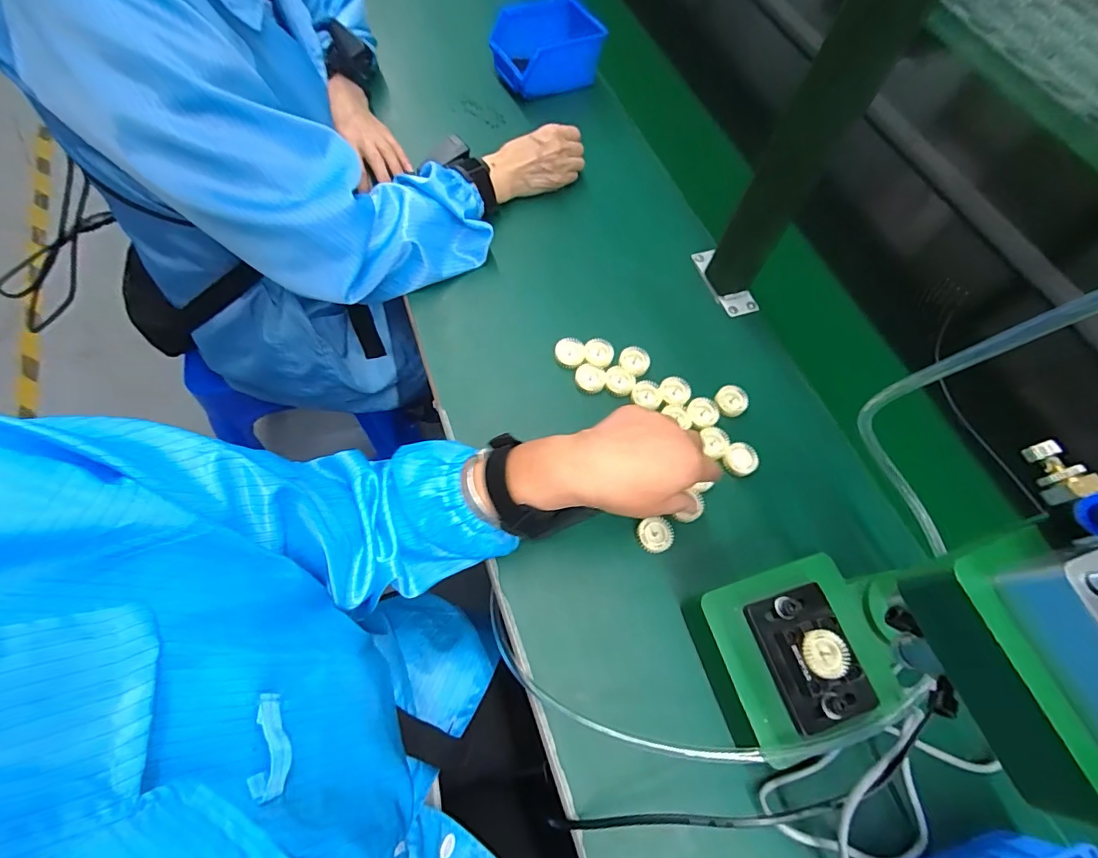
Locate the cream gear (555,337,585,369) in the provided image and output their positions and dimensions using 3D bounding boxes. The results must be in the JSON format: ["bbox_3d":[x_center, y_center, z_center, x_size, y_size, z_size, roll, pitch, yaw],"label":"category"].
[{"bbox_3d":[0.022,-0.080,0.522,0.031,0.004,0.033,-1,82,4],"label":"cream gear"}]

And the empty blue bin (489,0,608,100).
[{"bbox_3d":[-0.006,-0.499,0.658,0.130,0.076,0.086,-21,68,-15],"label":"empty blue bin"}]

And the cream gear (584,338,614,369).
[{"bbox_3d":[0.053,-0.080,0.522,0.031,0.005,0.030,18,64,3],"label":"cream gear"}]

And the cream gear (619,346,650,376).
[{"bbox_3d":[0.091,-0.073,0.525,0.032,0.005,0.032,2,64,-5],"label":"cream gear"}]

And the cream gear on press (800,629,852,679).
[{"bbox_3d":[0.202,0.163,0.360,0.031,0.009,0.031,-21,69,-12],"label":"cream gear on press"}]

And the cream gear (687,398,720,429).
[{"bbox_3d":[0.159,-0.017,0.508,0.030,0.005,0.031,2,64,-5],"label":"cream gear"}]

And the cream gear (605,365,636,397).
[{"bbox_3d":[0.073,-0.049,0.515,0.029,0.007,0.032,-36,73,-21],"label":"cream gear"}]

